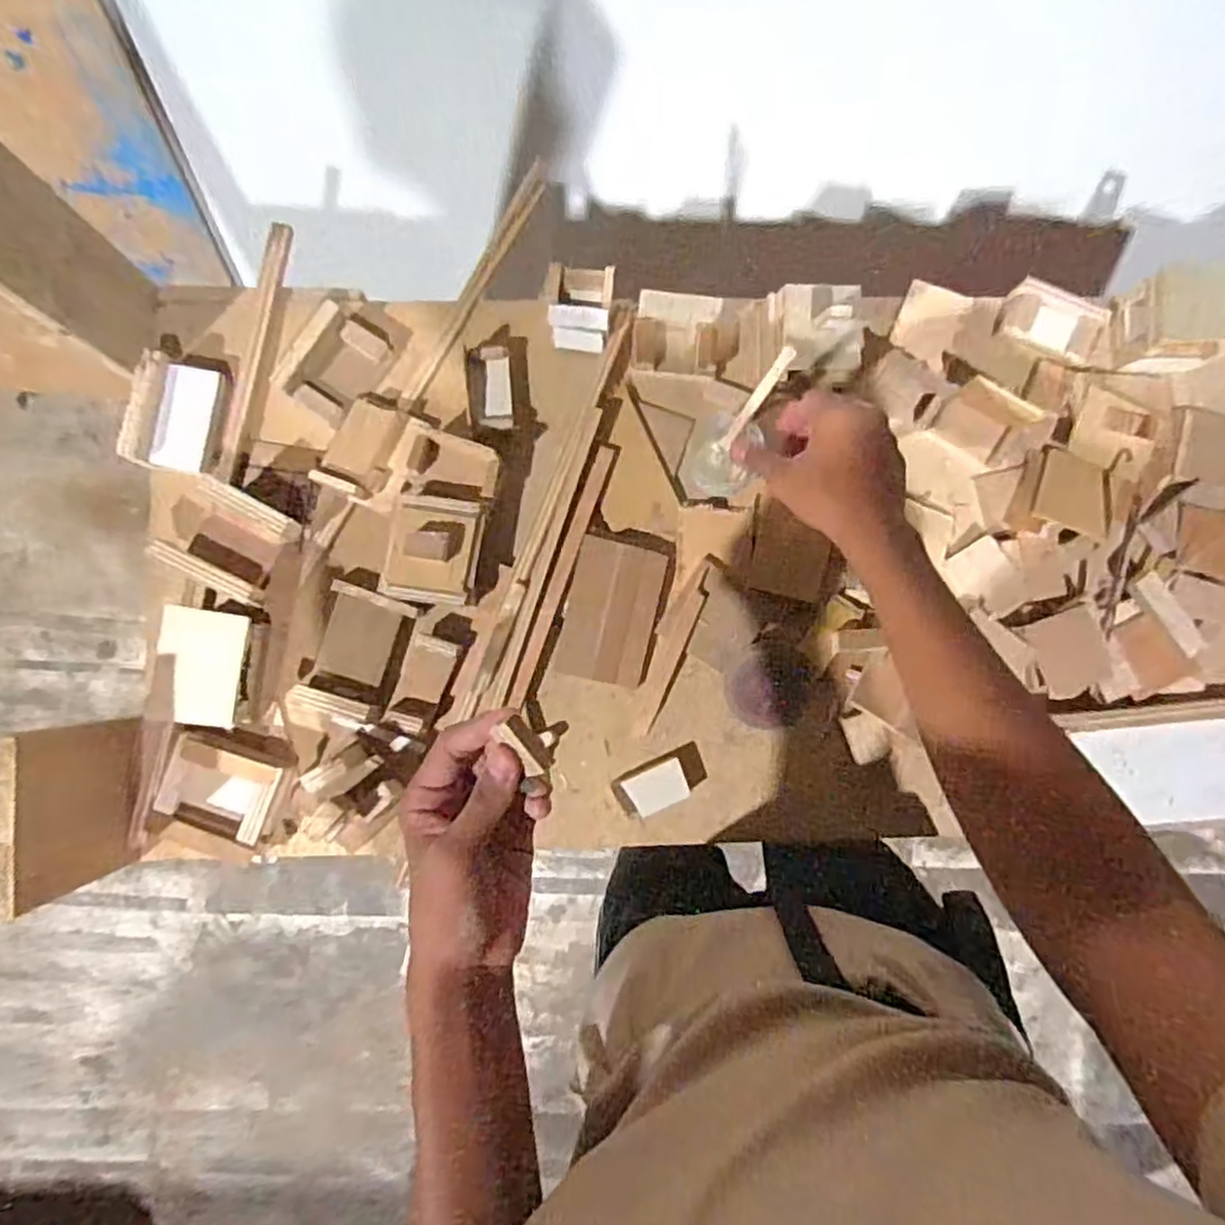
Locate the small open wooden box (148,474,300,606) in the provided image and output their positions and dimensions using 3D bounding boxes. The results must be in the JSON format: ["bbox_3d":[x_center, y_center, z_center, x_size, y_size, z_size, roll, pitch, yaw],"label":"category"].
[{"bbox_3d":[-0.340,-0.065,0.637,0.087,0.058,0.080,25,88,0],"label":"small open wooden box"}]

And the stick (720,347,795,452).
[{"bbox_3d":[0.108,-0.160,0.549,0.010,0.115,0.009,40,70,1],"label":"stick"}]

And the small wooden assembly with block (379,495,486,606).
[{"bbox_3d":[-0.164,-0.058,0.653,0.079,0.029,0.093,9,88,0],"label":"small wooden assembly with block"}]

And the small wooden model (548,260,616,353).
[{"bbox_3d":[-0.028,-0.277,0.657,0.059,0.076,0.049,4,88,0],"label":"small wooden model"}]

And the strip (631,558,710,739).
[{"bbox_3d":[0.053,0.035,0.680,0.028,0.008,0.173,22,88,0],"label":"strip"}]

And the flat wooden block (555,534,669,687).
[{"bbox_3d":[0.000,0.000,0.674,0.085,0.008,0.130,12,88,0],"label":"flat wooden block"}]

